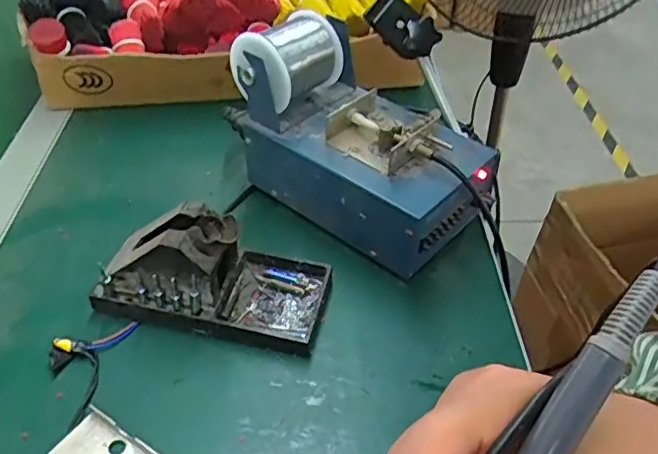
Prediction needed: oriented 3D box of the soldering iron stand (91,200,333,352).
[{"bbox_3d":[-0.080,0.026,0.428,0.153,0.070,0.075,10,40,8],"label":"soldering iron stand"}]

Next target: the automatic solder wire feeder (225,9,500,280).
[{"bbox_3d":[0.028,-0.074,0.496,0.216,0.131,0.119,32,48,30],"label":"automatic solder wire feeder"}]

